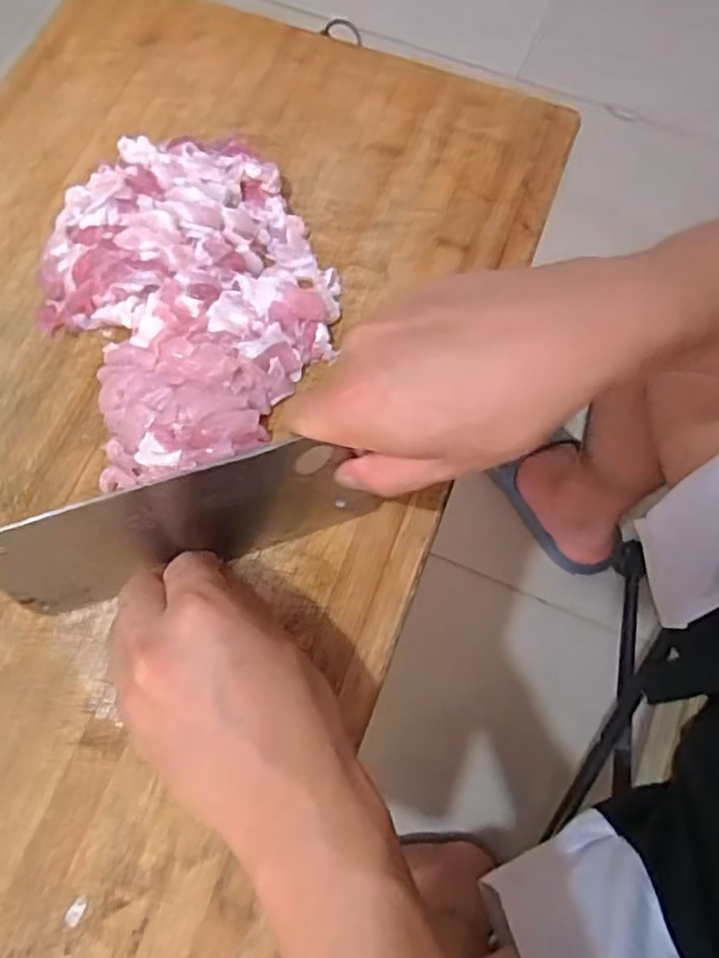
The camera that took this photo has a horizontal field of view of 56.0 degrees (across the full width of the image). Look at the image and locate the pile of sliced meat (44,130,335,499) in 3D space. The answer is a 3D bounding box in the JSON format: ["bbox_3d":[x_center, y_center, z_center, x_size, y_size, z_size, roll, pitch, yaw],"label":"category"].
[{"bbox_3d":[-0.102,-0.112,0.400,0.170,0.035,0.205,-25,73,-10],"label":"pile of sliced meat"}]

